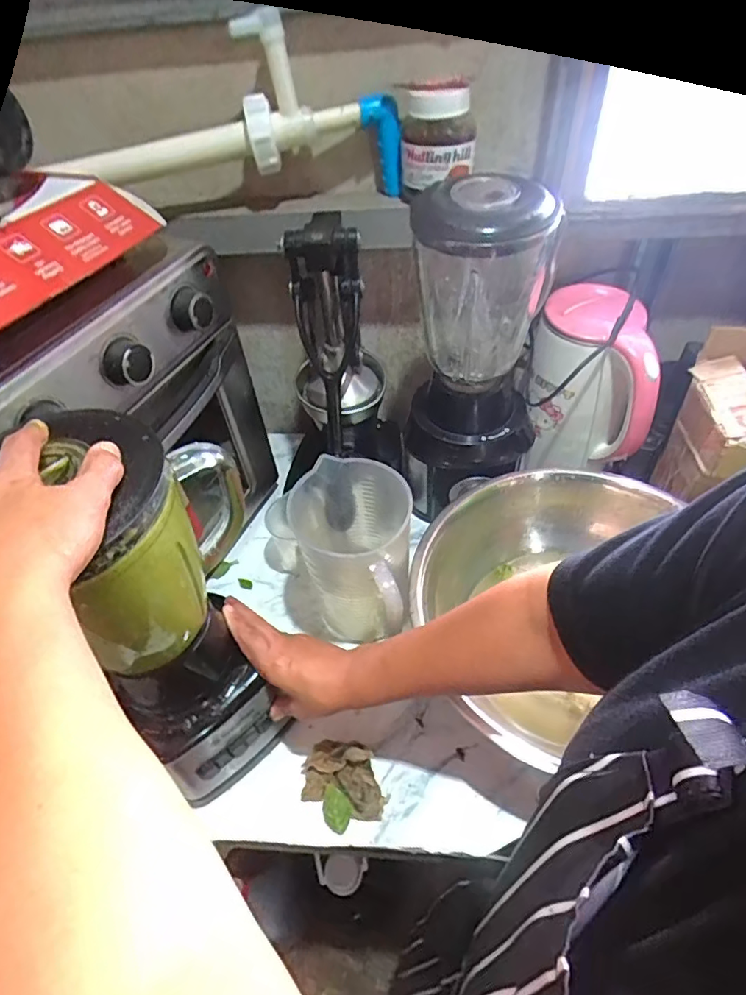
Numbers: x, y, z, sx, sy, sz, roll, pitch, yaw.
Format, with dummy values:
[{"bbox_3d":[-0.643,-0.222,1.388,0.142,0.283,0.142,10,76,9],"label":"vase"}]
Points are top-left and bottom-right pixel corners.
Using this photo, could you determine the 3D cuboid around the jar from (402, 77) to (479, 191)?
[{"bbox_3d":[0.070,-0.385,0.565,0.077,0.086,0.060,11,51,15],"label":"jar"}]

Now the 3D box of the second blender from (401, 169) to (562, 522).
[{"bbox_3d":[0.123,-0.161,0.647,0.142,0.393,0.161,7,50,12],"label":"second blender"}]

